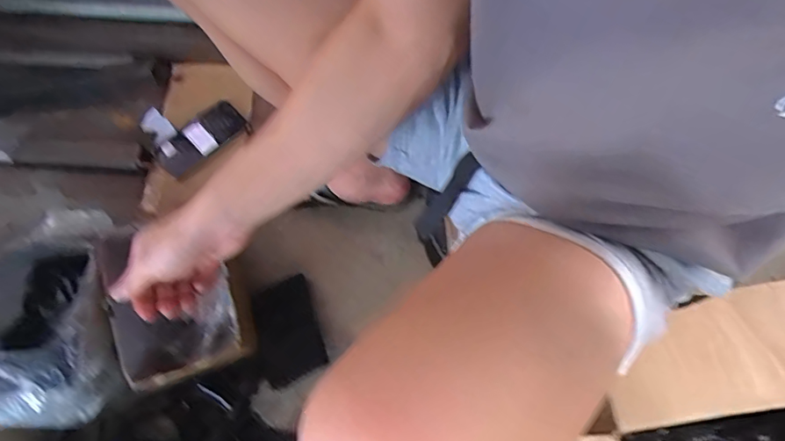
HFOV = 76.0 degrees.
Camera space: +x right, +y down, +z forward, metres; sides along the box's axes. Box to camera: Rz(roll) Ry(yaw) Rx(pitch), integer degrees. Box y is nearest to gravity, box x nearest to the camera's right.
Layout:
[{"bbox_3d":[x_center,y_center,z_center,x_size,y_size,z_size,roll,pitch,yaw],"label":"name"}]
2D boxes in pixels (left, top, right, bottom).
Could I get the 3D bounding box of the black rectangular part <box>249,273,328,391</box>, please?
[{"bbox_3d":[-0.149,0.153,0.690,0.092,0.012,0.132,-14,84,-21],"label":"black rectangular part"}]

